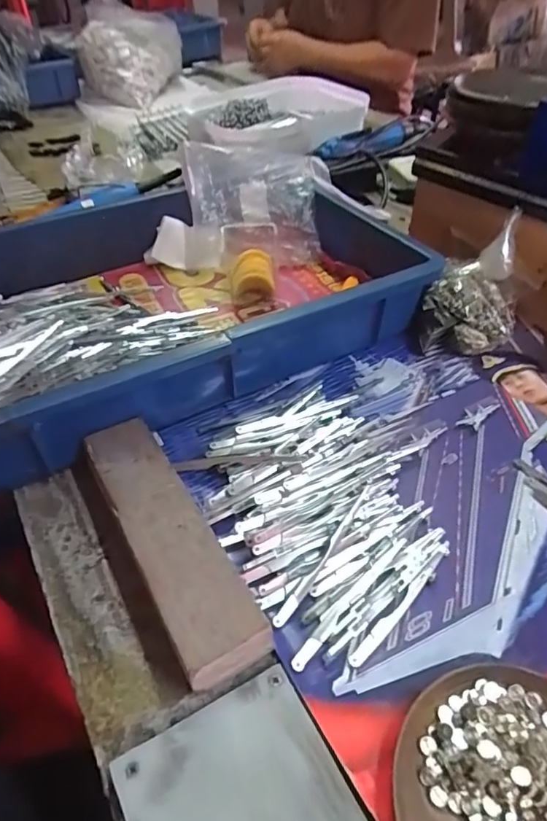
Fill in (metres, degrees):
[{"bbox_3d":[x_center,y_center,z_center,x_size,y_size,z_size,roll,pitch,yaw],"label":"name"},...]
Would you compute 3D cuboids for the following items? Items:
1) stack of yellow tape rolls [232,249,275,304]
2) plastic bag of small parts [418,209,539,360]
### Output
[{"bbox_3d":[-0.021,-0.137,0.521,0.047,0.043,0.036,3,45,3],"label":"stack of yellow tape rolls"},{"bbox_3d":[0.183,-0.107,0.459,0.083,0.095,0.094,20,49,19],"label":"plastic bag of small parts"}]

